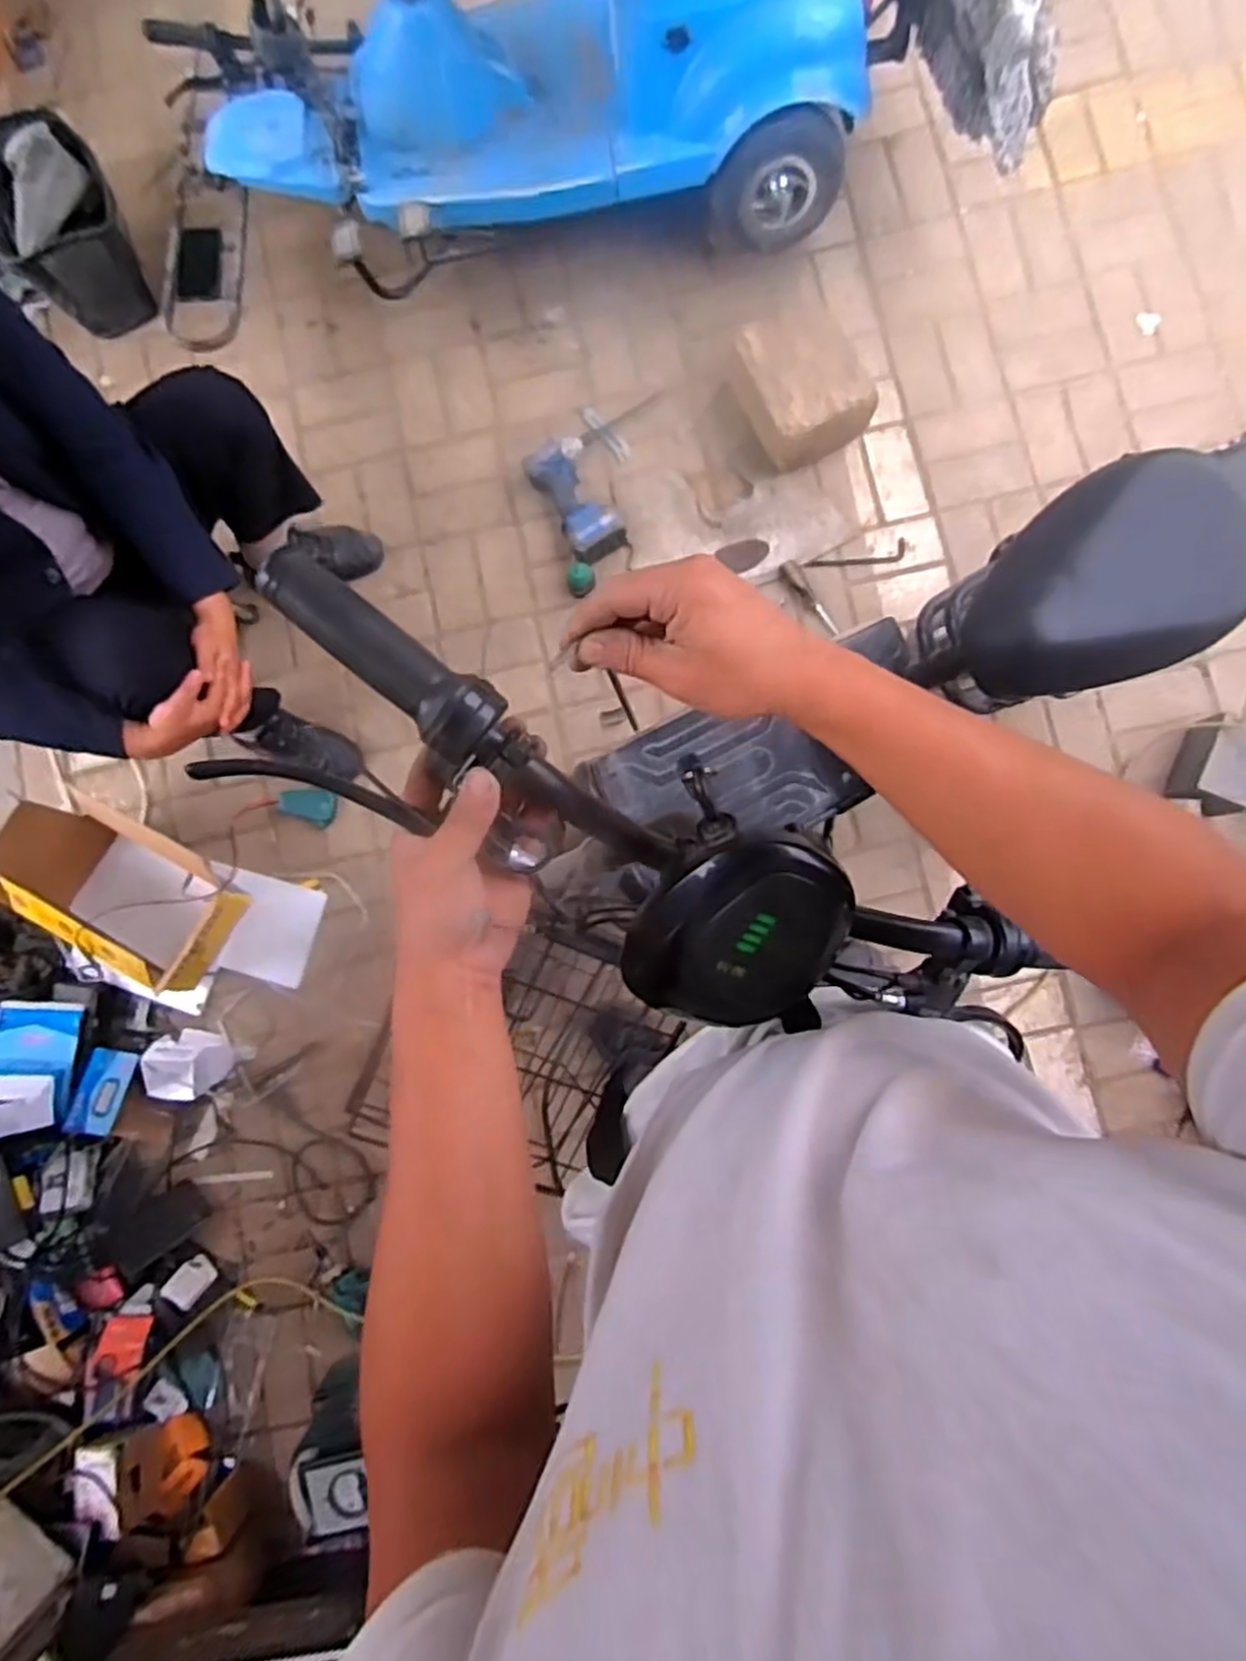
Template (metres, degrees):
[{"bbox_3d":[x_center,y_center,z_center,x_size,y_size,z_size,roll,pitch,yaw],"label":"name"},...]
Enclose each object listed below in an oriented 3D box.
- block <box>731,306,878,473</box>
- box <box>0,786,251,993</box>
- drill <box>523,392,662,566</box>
[{"bbox_3d":[0.313,-0.788,1.313,0.187,0.112,0.234,-28,85,0],"label":"block"},{"bbox_3d":[-0.918,0.093,1.376,0.399,0.257,0.239,32,88,5],"label":"box"},{"bbox_3d":[-0.012,-0.668,1.394,0.296,0.072,0.247,-28,85,0],"label":"drill"}]

